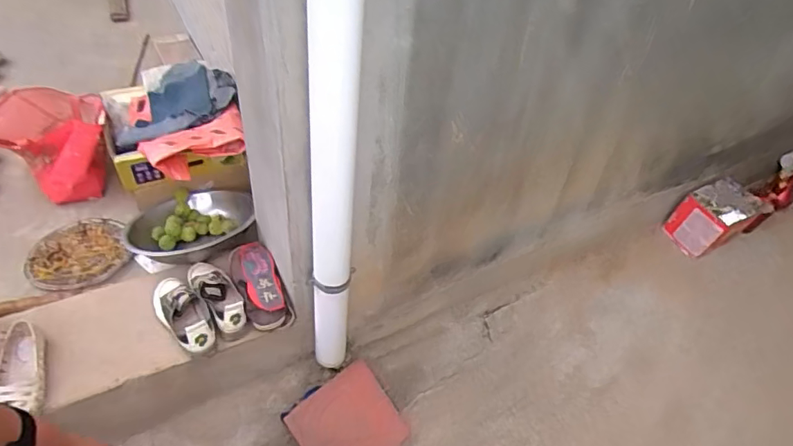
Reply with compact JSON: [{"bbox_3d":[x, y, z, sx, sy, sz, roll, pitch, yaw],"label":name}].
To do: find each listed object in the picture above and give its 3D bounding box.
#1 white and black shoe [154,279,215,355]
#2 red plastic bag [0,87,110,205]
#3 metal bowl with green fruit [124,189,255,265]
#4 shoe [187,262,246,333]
[{"bbox_3d":[-0.468,0.193,1.093,0.205,0.060,0.086,35,51,27],"label":"white and black shoe"},{"bbox_3d":[-0.959,-0.213,1.399,0.278,0.233,0.292,-22,51,-26],"label":"red plastic bag"},{"bbox_3d":[-0.527,0.003,1.286,0.306,0.105,0.259,-14,47,-19],"label":"metal bowl with green fruit"},{"bbox_3d":[-0.411,0.152,1.133,0.076,0.052,0.216,-29,54,-31],"label":"shoe"}]

